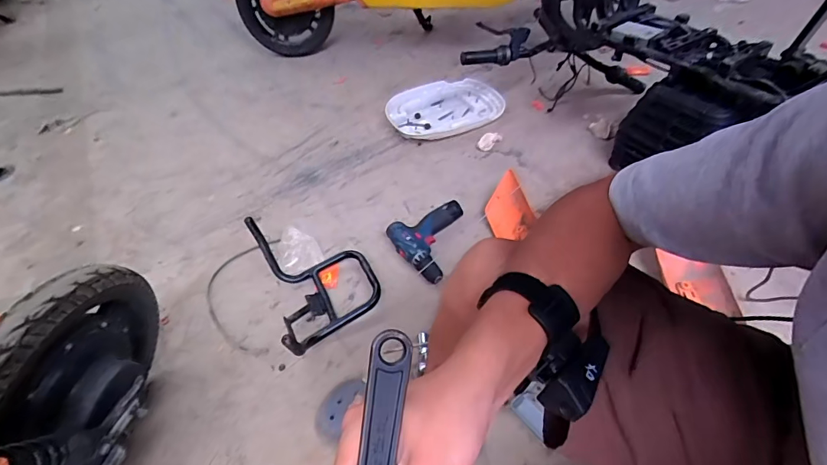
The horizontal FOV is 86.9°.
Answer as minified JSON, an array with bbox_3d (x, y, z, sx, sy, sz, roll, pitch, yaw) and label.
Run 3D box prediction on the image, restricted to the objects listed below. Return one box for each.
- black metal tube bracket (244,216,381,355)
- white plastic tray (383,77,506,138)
[{"bbox_3d":[-0.193,0.084,0.907,0.211,0.156,0.302,-22,49,-16],"label":"black metal tube bracket"},{"bbox_3d":[0.101,-0.401,1.398,0.371,0.038,0.298,-11,47,-6],"label":"white plastic tray"}]

